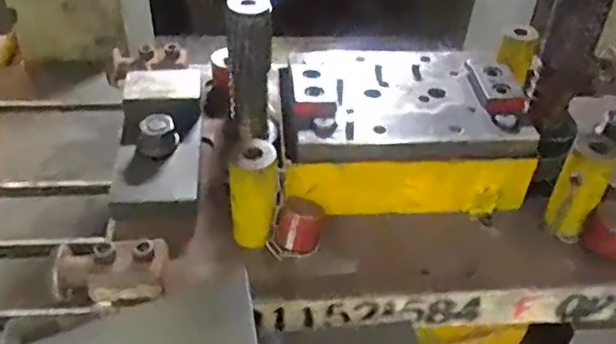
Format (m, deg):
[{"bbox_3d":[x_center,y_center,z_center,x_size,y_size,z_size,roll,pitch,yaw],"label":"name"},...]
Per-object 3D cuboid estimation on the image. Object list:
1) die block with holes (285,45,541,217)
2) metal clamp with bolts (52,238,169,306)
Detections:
[{"bbox_3d":[0.093,-0.048,0.628,0.229,0.090,0.165,0,41,-4],"label":"die block with holes"},{"bbox_3d":[-0.162,0.080,0.510,0.091,0.051,0.041,-1,41,-5],"label":"metal clamp with bolts"}]

